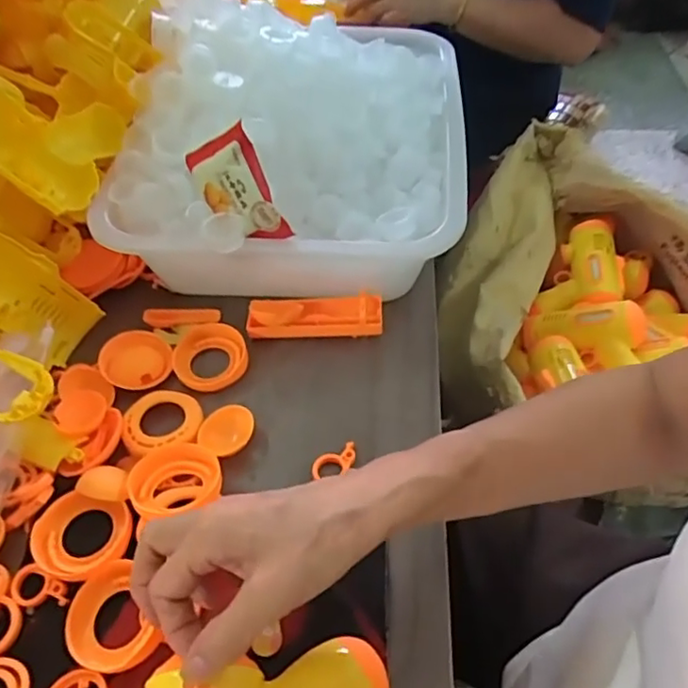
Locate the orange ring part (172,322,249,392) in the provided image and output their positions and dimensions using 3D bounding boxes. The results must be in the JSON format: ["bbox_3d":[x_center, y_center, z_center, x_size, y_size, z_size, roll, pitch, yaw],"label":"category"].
[{"bbox_3d":[-0.105,0.008,0.473,0.058,0.009,0.058,0,50,3],"label":"orange ring part"}]

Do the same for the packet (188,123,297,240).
[{"bbox_3d":[-0.080,-0.110,0.441,0.062,0.085,0.015,-18,9,31],"label":"packet"}]

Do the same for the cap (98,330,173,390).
[{"bbox_3d":[-0.161,0.010,0.466,0.053,0.008,0.050,-1,50,1],"label":"cap"}]

